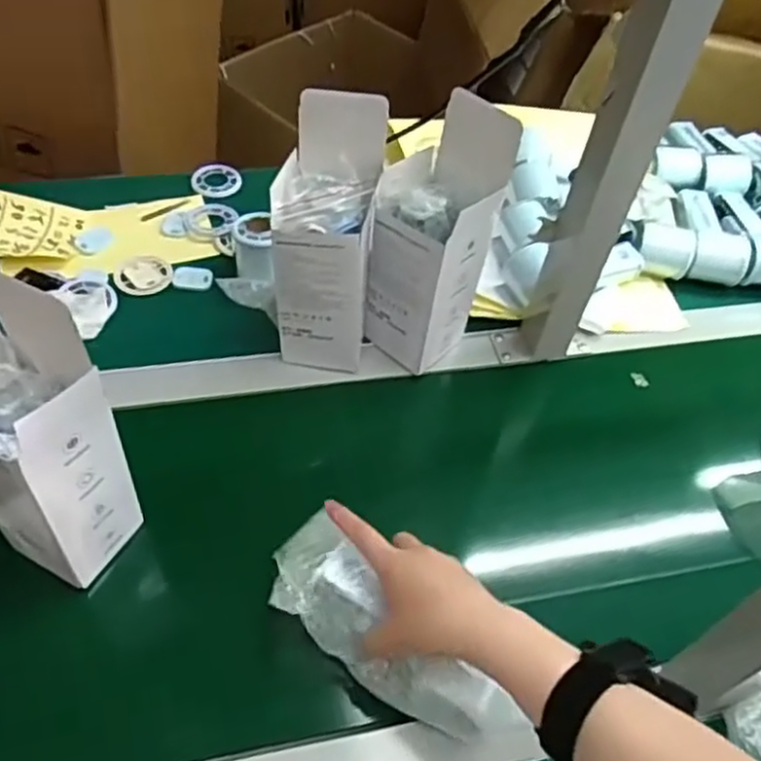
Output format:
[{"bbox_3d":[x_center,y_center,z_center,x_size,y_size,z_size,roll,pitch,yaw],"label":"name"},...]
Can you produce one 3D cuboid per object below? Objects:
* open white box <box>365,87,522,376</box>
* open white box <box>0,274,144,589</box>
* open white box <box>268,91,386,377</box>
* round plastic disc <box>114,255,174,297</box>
[{"bbox_3d":[0.046,-0.118,0.646,0.082,0.231,0.081,37,57,21],"label":"open white box"},{"bbox_3d":[-0.232,0.046,0.498,0.084,0.213,0.080,33,56,19],"label":"open white box"},{"bbox_3d":[-0.047,-0.116,0.635,0.082,0.228,0.085,9,52,1],"label":"open white box"},{"bbox_3d":[-0.243,-0.110,0.756,0.056,0.004,0.059,3,52,-4],"label":"round plastic disc"}]

